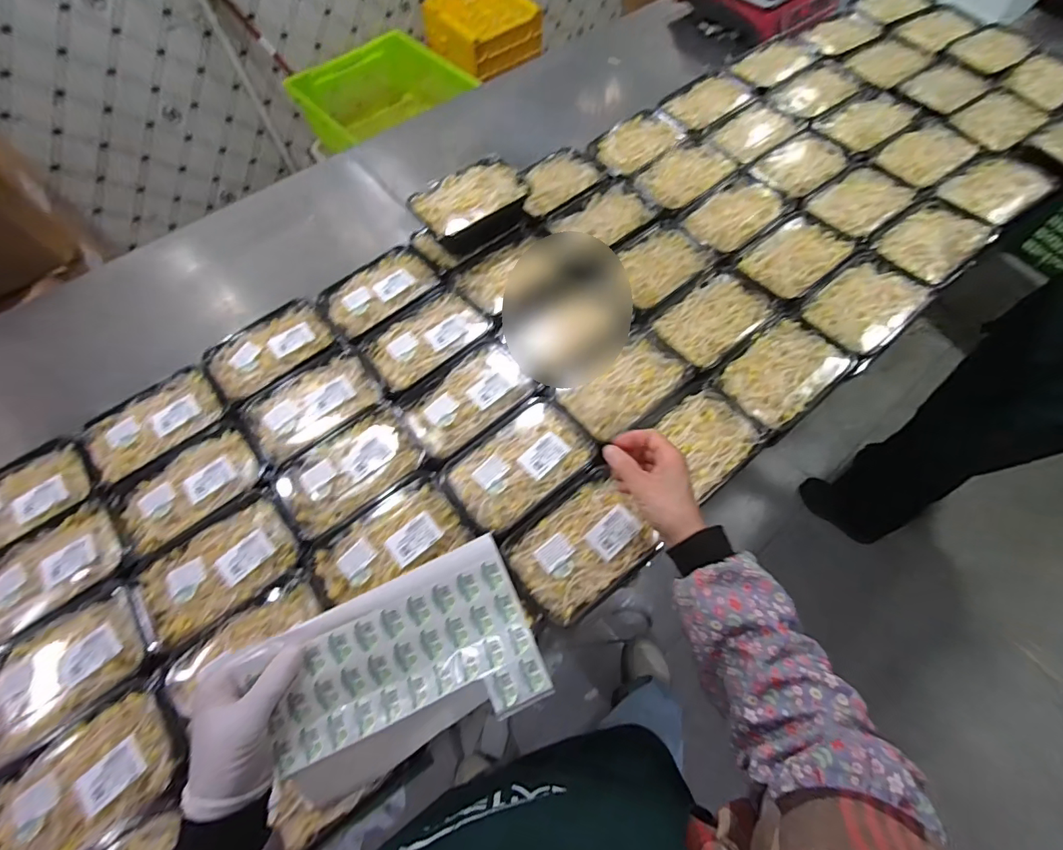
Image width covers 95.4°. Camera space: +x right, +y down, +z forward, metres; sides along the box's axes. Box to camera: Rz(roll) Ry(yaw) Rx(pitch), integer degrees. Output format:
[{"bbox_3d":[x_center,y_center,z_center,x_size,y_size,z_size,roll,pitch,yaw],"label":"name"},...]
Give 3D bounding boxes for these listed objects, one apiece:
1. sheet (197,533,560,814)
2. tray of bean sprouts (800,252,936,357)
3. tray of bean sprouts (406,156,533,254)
[{"bbox_3d":[-0.098,0.183,0.366,0.198,0.027,0.118,-24,64,-9],"label":"sheet"},{"bbox_3d":[0.492,-0.177,0.719,0.180,0.037,0.122,-39,68,-16],"label":"tray of bean sprouts"},{"bbox_3d":[-0.096,-0.349,0.789,0.178,0.068,0.122,-31,66,-12],"label":"tray of bean sprouts"}]

